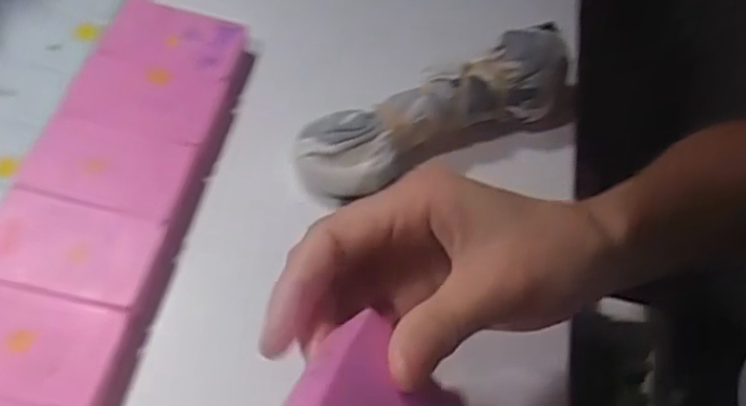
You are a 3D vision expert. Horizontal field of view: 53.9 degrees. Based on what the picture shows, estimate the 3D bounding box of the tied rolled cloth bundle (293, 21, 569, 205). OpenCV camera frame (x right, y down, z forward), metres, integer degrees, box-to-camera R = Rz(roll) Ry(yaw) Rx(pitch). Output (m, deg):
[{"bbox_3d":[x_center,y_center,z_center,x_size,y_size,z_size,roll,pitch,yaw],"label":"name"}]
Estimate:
[{"bbox_3d":[0.031,-0.047,0.372,0.149,0.040,0.042,-23,60,-19],"label":"tied rolled cloth bundle"}]

